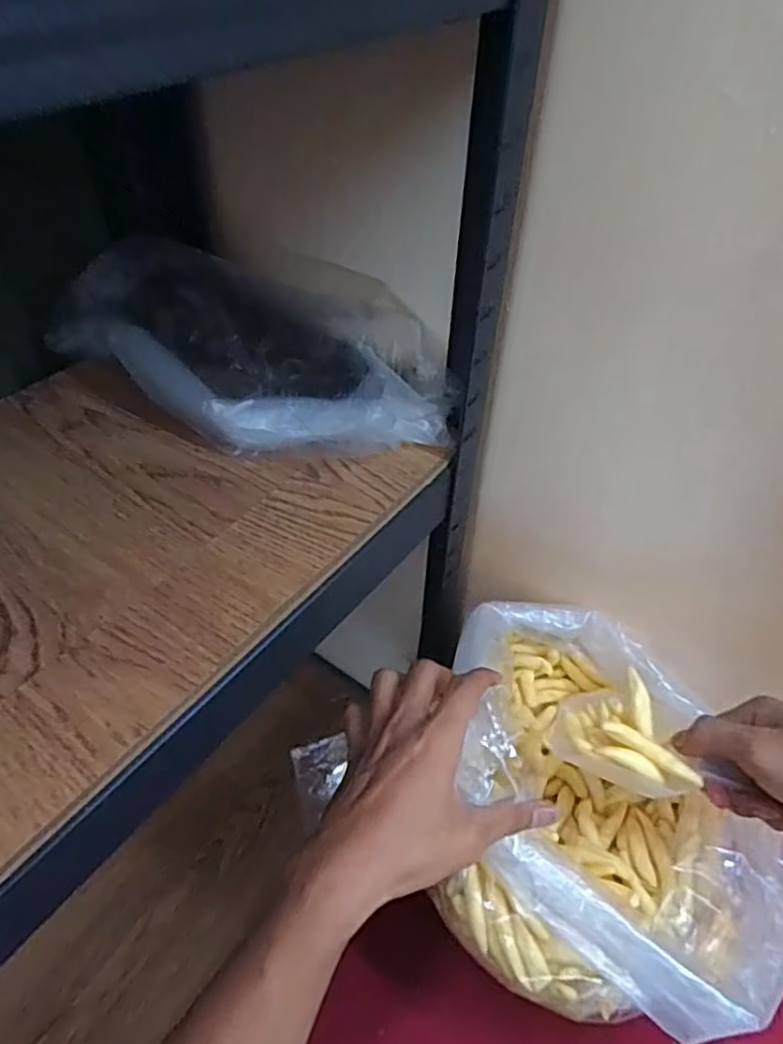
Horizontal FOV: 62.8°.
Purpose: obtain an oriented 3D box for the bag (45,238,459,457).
[{"bbox_3d":[-0.089,-0.129,0.462,0.269,0.082,0.161,32,53,25],"label":"bag"}]

